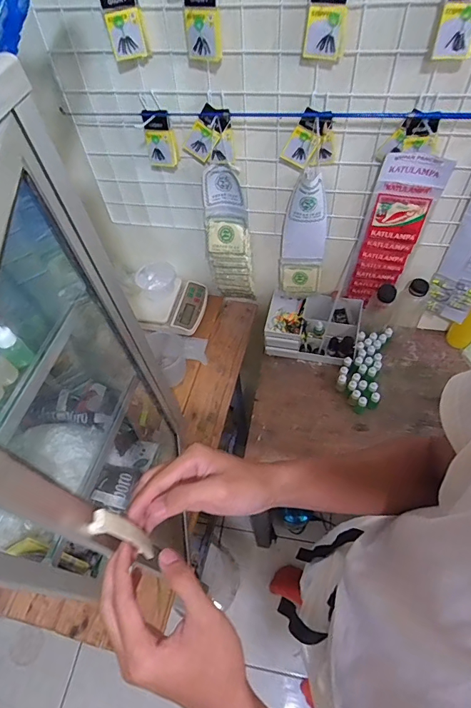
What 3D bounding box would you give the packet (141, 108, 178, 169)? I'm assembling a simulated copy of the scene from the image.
[{"bbox_3d":[-0.140,-0.397,0.765,0.054,0.099,0.015,16,58,15],"label":"packet"}]

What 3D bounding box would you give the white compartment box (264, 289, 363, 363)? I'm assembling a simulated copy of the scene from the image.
[{"bbox_3d":[0.199,-0.073,1.057,0.229,0.096,0.156,11,57,11],"label":"white compartment box"}]

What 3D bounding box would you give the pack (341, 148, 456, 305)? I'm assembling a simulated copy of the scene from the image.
[{"bbox_3d":[0.316,-0.237,0.853,0.128,0.364,0.023,11,57,11],"label":"pack"}]

